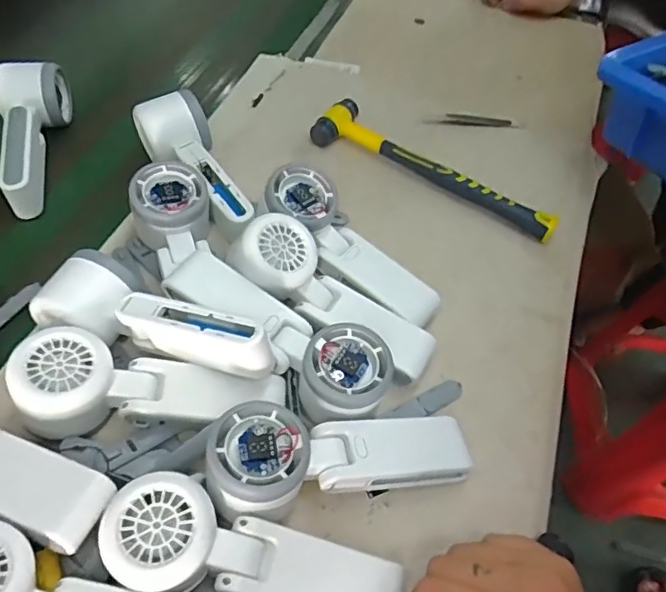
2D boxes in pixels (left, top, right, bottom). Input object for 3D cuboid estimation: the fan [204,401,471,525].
[{"bbox_3d":[0.005,0.098,0.352,0.167,0.034,0.061,3,51,-25],"label":"fan"}]

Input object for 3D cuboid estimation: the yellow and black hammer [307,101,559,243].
[{"bbox_3d":[0.095,-0.121,0.540,0.243,0.023,0.058,28,55,15],"label":"yellow and black hammer"}]

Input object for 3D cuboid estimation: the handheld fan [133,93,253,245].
[{"bbox_3d":[-0.116,-0.108,0.490,0.063,0.061,0.138,-21,59,-21],"label":"handheld fan"}]

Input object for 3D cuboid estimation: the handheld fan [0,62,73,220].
[{"bbox_3d":[-0.270,-0.147,0.509,0.055,0.054,0.150,-9,54,-12],"label":"handheld fan"}]

